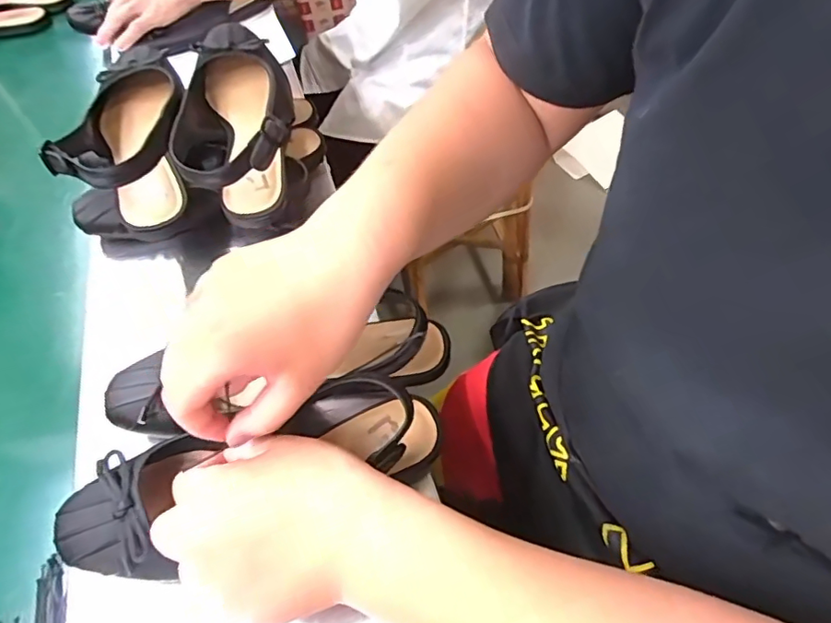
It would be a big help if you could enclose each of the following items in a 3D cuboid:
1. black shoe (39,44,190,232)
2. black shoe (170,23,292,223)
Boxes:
[{"bbox_3d":[-0.262,-0.161,0.496,0.099,0.072,0.218,-19,55,-8],"label":"black shoe"},{"bbox_3d":[-0.176,-0.181,0.525,0.108,0.077,0.246,-14,55,-4],"label":"black shoe"}]

